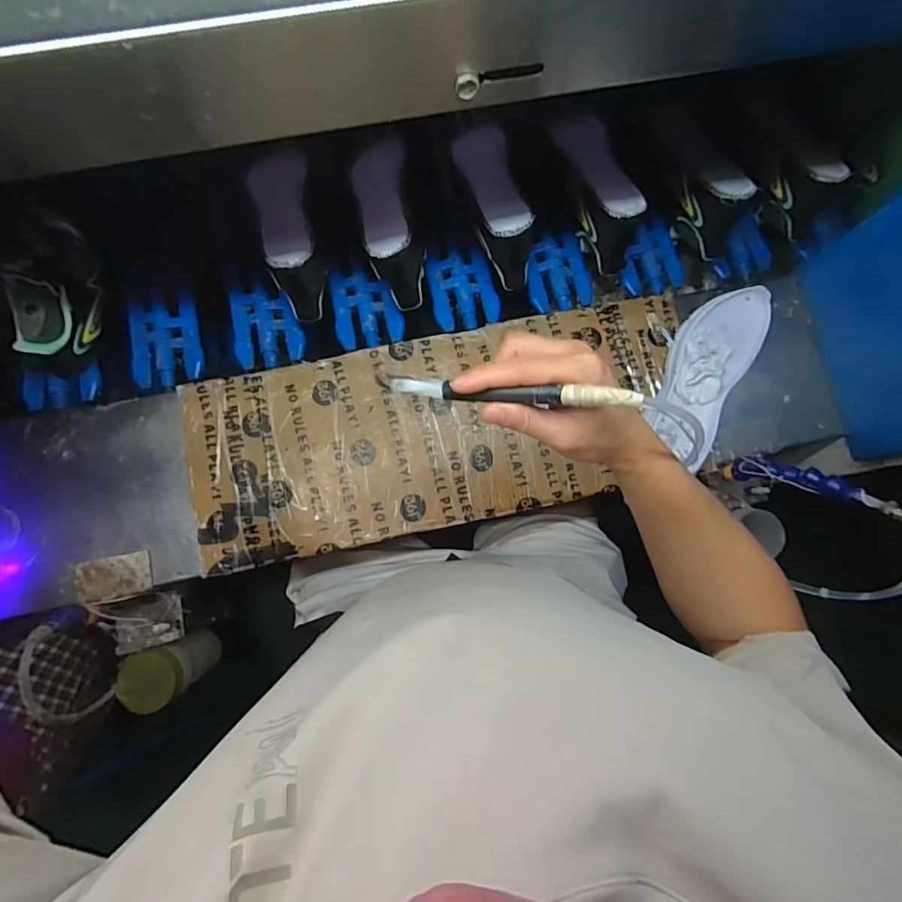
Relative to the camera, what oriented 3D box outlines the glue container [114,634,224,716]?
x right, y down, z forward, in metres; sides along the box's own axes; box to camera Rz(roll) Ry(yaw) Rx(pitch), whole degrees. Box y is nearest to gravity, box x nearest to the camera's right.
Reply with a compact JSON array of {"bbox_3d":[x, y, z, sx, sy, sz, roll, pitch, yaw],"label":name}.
[{"bbox_3d":[-0.378,0.293,0.634,0.081,0.100,0.070,-26,87,-6],"label":"glue container"}]

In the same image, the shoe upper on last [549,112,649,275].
[{"bbox_3d":[0.205,-0.368,0.672,0.083,0.105,0.222,-12,65,-10],"label":"shoe upper on last"}]

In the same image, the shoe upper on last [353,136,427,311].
[{"bbox_3d":[-0.081,-0.309,0.620,0.073,0.089,0.219,-12,85,-5],"label":"shoe upper on last"}]

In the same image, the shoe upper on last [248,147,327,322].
[{"bbox_3d":[-0.202,-0.287,0.615,0.080,0.100,0.193,-16,86,-5],"label":"shoe upper on last"}]

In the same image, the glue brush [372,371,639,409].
[{"bbox_3d":[0.032,-0.040,0.317,0.179,0.012,0.013,6,82,20],"label":"glue brush"}]

